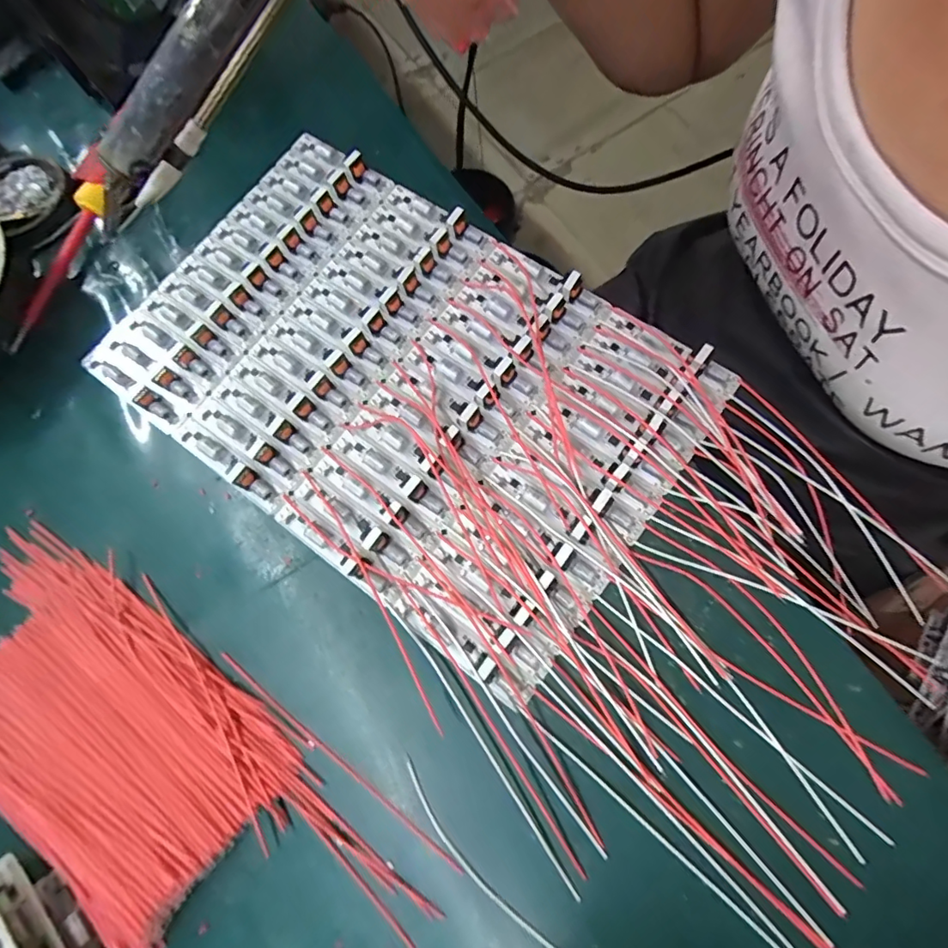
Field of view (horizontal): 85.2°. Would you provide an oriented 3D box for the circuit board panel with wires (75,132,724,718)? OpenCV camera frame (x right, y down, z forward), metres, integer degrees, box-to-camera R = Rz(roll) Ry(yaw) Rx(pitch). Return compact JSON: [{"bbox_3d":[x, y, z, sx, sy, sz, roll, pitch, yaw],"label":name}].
[{"bbox_3d":[-0.043,-0.054,0.272,0.292,0.027,0.188,34,79,13],"label":"circuit board panel with wires"}]

